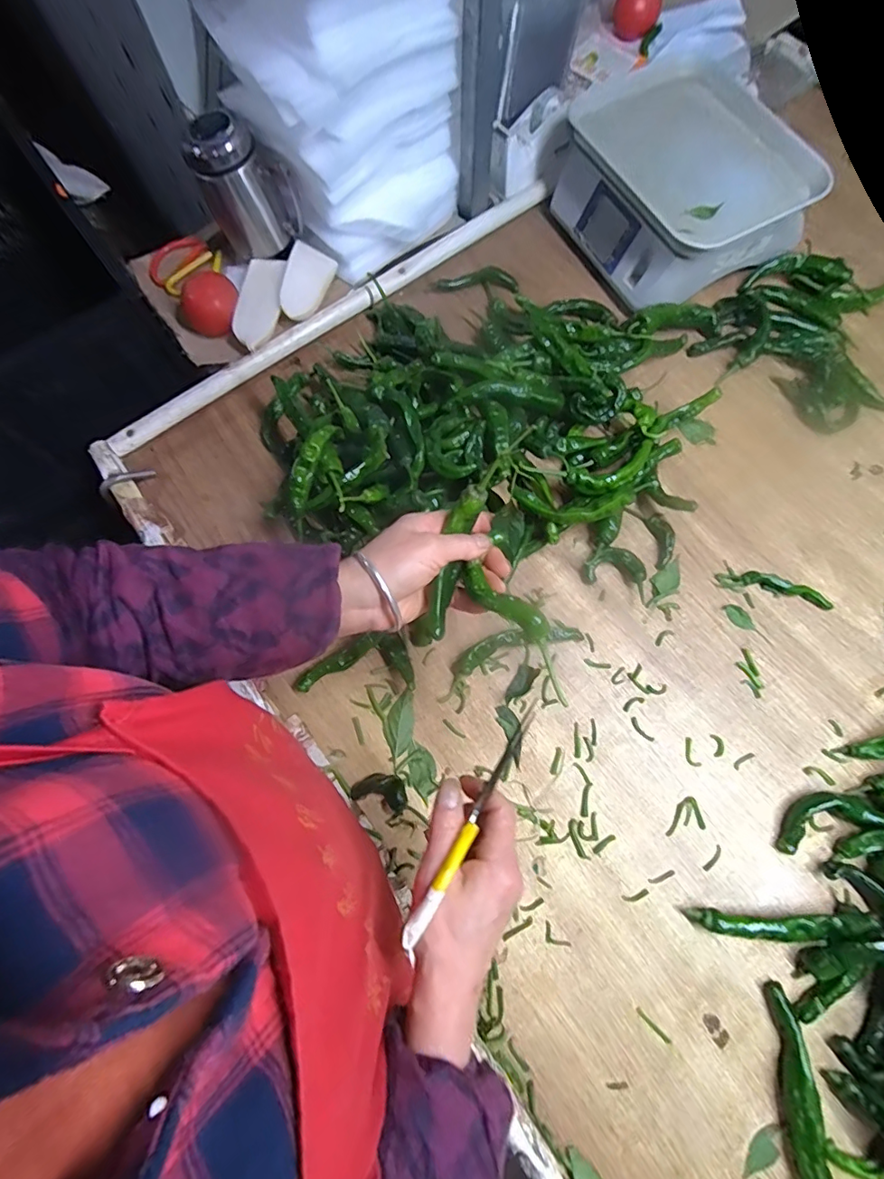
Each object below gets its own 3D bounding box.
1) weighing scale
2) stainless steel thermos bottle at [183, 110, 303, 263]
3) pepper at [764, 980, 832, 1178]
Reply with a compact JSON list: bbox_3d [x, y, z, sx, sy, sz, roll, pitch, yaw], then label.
[{"bbox_3d":[0.299,-0.520,0.655,0.262,0.102,0.262,-27,75,-6],"label":"weighing scale"},{"bbox_3d":[-0.240,-0.491,0.631,0.098,0.133,0.087,-32,75,-7],"label":"stainless steel thermos bottle"},{"bbox_3d":[0.296,0.428,0.417,0.024,0.031,0.167,-4,74,0],"label":"pepper"}]

